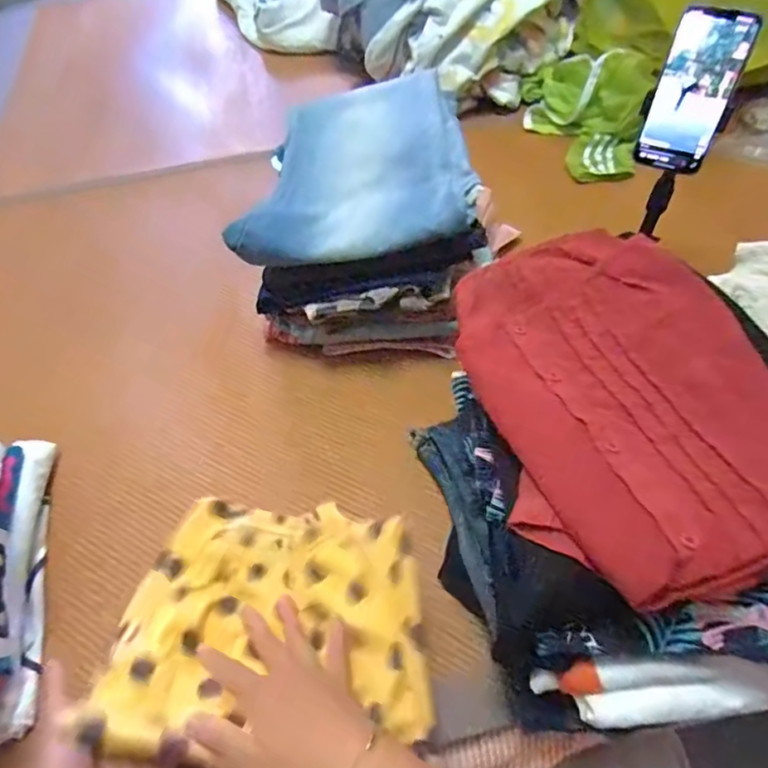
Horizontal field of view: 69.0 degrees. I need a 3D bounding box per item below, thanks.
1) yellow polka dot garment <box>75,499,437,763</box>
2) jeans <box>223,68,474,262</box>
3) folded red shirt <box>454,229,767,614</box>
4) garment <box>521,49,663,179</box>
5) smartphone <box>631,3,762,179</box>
[{"bbox_3d":[-0.103,0.191,0.489,0.270,0.075,0.207,-4,54,0],"label":"yellow polka dot garment"},{"bbox_3d":[-0.035,-0.262,0.658,0.254,0.044,0.288,-3,54,1],"label":"jeans"},{"bbox_3d":[0.176,0.002,0.426,0.195,0.047,0.301,-9,54,-4],"label":"folded red shirt"},{"bbox_3d":[0.332,-0.465,0.915,0.138,0.124,0.261,-19,55,-11],"label":"garment"},{"bbox_3d":[0.326,-0.304,0.590,0.074,0.151,0.007,22,43,19],"label":"smartphone"}]

